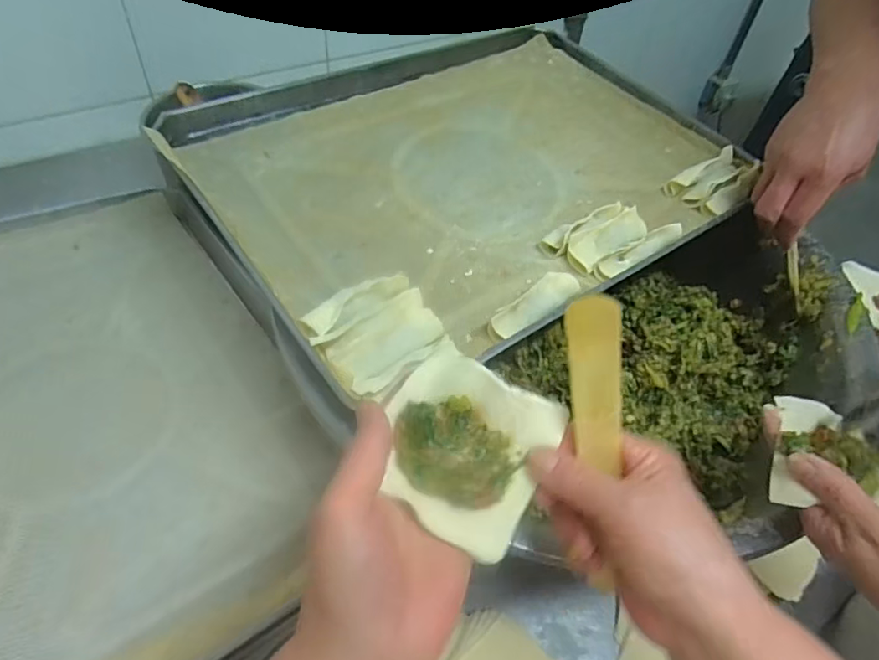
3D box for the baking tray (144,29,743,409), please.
[{"bbox_3d":[0.040,-0.182,0.617,0.577,0.043,0.409,-29,59,-27],"label":"baking tray"}]

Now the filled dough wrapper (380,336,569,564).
[{"bbox_3d":[0.015,0.062,0.300,0.087,0.016,0.086,32,73,1],"label":"filled dough wrapper"}]

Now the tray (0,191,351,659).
[{"bbox_3d":[-0.359,0.068,0.507,0.375,0.045,0.584,-24,55,-31],"label":"tray"}]

